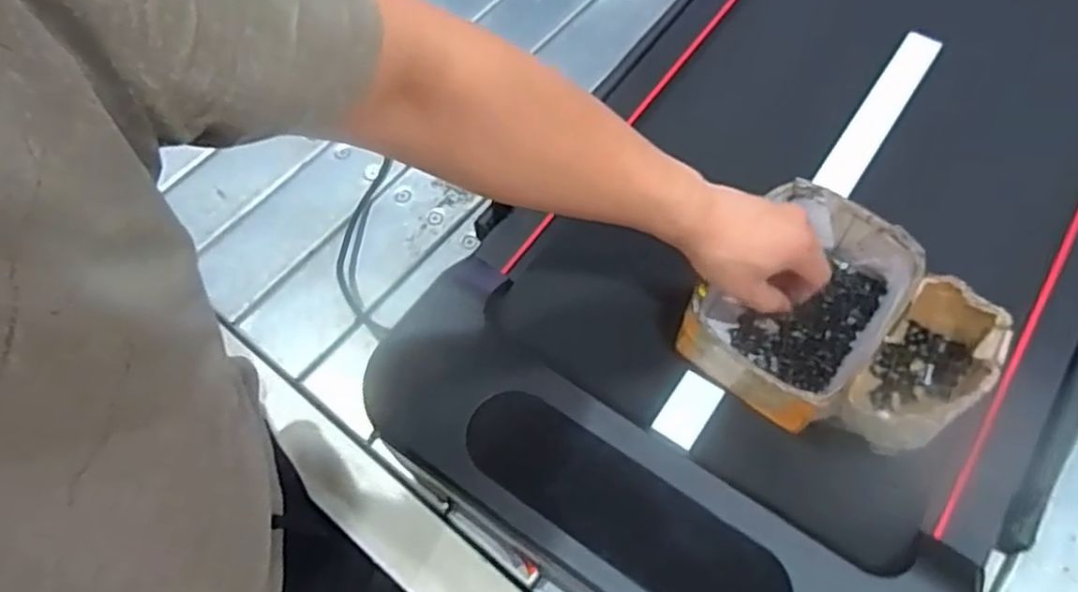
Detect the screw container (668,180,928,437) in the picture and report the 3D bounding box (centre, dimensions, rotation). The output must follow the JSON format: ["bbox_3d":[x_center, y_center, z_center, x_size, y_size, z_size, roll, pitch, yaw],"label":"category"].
[{"bbox_3d":[0.221,0.006,0.626,0.139,0.071,0.188,37,66,20],"label":"screw container"}]

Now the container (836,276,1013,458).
[{"bbox_3d":[0.309,0.064,0.591,0.082,0.068,0.158,34,70,22],"label":"container"}]

